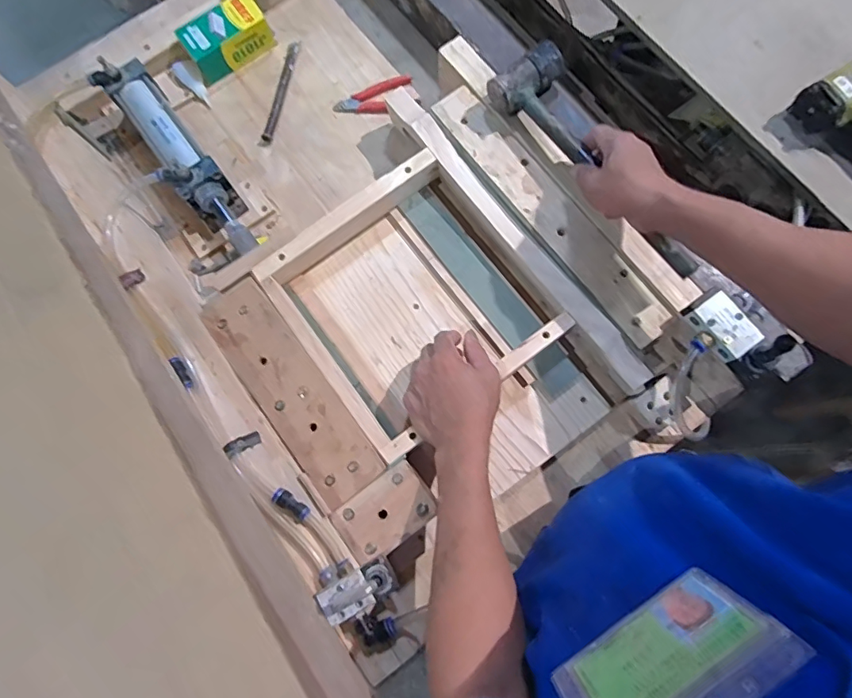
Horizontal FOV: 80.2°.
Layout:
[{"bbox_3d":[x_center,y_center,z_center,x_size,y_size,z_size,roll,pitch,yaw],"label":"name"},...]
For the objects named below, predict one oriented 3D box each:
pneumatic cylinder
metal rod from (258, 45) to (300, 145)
[{"bbox_3d":[-0.326,-0.247,0.680,0.074,0.086,0.318,-37,78,-7],"label":"pneumatic cylinder"},{"bbox_3d":[-0.218,-0.380,0.752,0.019,0.010,0.174,12,77,4],"label":"metal rod"}]

